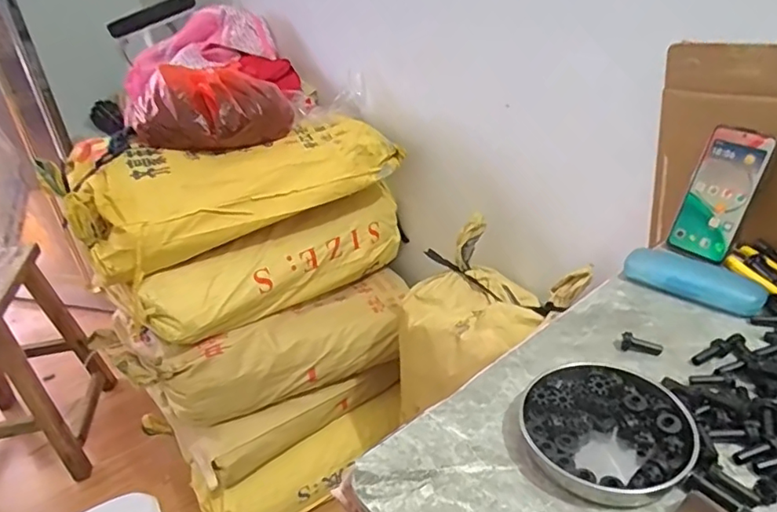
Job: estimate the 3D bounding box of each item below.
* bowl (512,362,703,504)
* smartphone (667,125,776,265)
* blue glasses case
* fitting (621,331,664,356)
[{"bbox_3d":[0.190,0.148,0.483,0.134,0.026,0.135,-4,31,2],"label":"bowl"},{"bbox_3d":[0.413,-0.077,0.696,0.010,0.162,0.073,4,20,-41],"label":"smartphone"},{"bbox_3d":[0.352,0.030,0.650,0.146,0.029,0.046,19,39,34],"label":"blue glasses case"},{"bbox_3d":[0.265,0.093,0.581,0.039,0.014,0.014,13,36,27],"label":"fitting"}]

